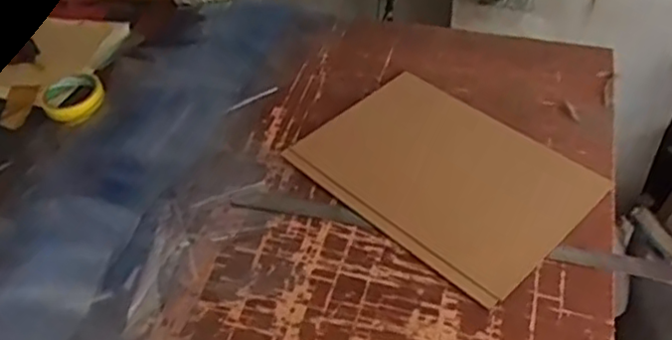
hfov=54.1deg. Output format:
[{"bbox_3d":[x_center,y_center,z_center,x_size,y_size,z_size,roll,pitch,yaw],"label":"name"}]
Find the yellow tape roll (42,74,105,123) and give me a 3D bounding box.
[{"bbox_3d":[-0.400,-0.111,1.009,0.092,0.029,0.092,-3,46,3],"label":"yellow tape roll"}]

